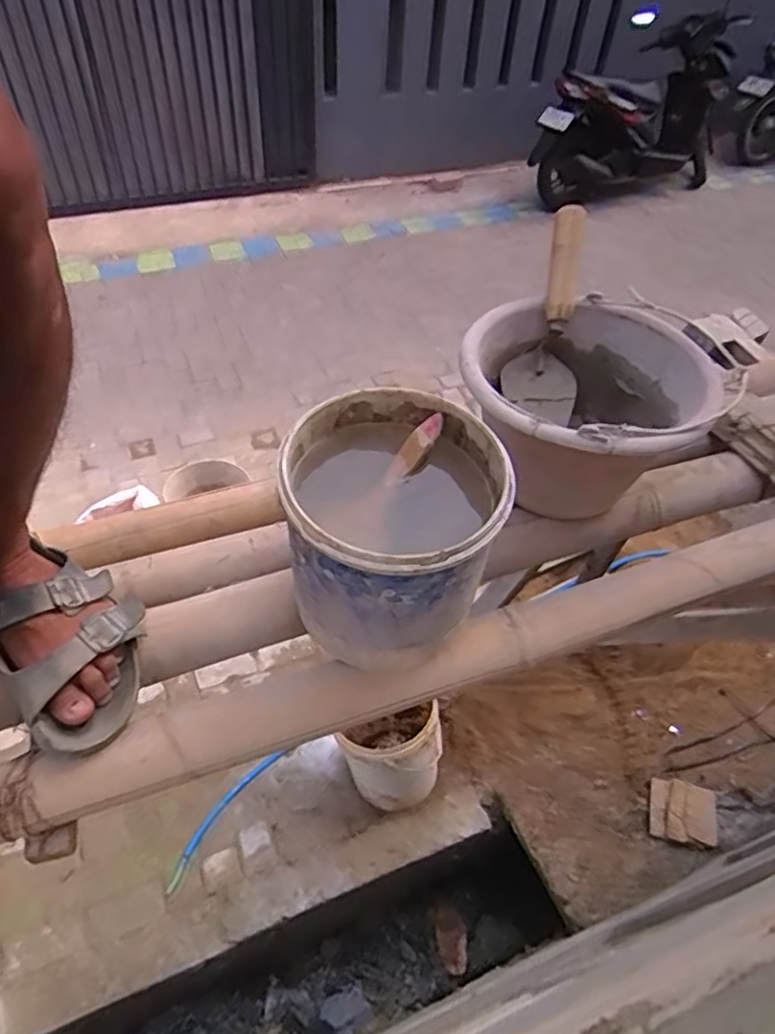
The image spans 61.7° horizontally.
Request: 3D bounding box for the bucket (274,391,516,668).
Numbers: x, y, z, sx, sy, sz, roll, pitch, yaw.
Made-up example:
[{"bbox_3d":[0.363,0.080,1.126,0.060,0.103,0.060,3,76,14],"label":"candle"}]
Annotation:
[{"bbox_3d":[-0.002,0.018,0.587,0.181,0.194,0.177,2,51,-3],"label":"bucket"}]

